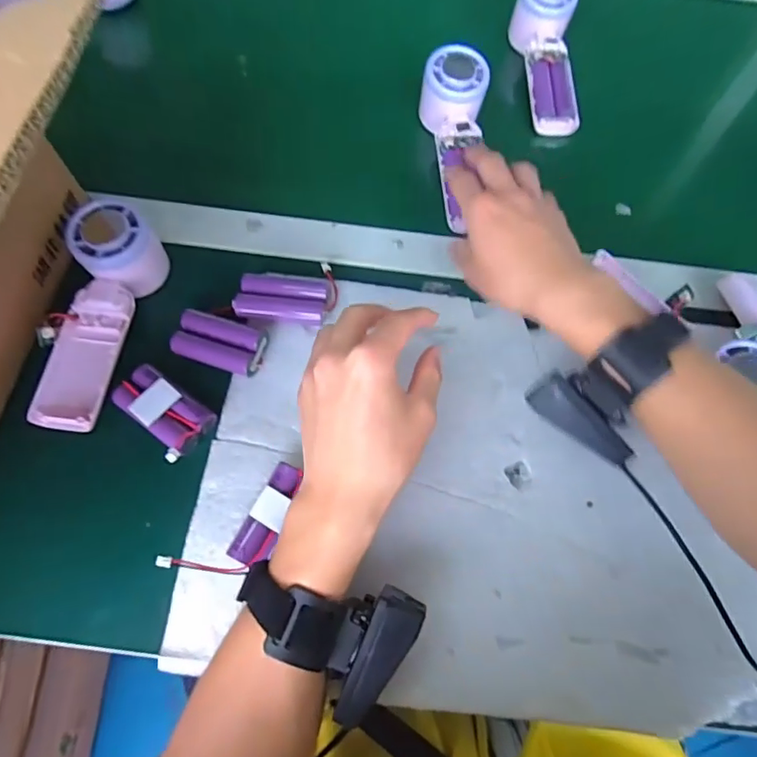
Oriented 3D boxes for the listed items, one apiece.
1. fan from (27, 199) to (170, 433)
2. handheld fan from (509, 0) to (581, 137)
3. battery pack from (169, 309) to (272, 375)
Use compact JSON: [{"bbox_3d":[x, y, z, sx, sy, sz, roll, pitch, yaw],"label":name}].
[{"bbox_3d":[-0.206,-0.046,0.377,0.057,0.047,0.167,11,70,2],"label":"fan"},{"bbox_3d":[0.173,-0.317,0.515,0.060,0.050,0.172,-4,84,-3],"label":"handheld fan"},{"bbox_3d":[-0.116,-0.028,0.385,0.067,0.013,0.038,17,70,4],"label":"battery pack"}]

